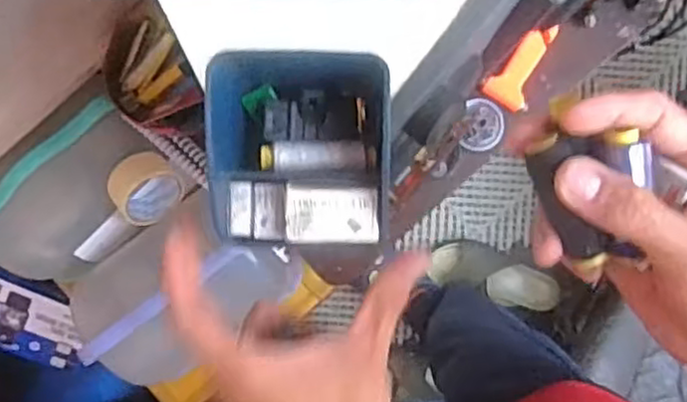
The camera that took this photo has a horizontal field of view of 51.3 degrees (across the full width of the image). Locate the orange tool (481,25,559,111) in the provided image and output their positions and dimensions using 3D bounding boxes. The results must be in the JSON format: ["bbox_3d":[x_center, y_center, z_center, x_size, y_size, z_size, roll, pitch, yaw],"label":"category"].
[{"bbox_3d":[0.228,-0.173,0.904,0.058,0.022,0.111,31,91,1],"label":"orange tool"}]

